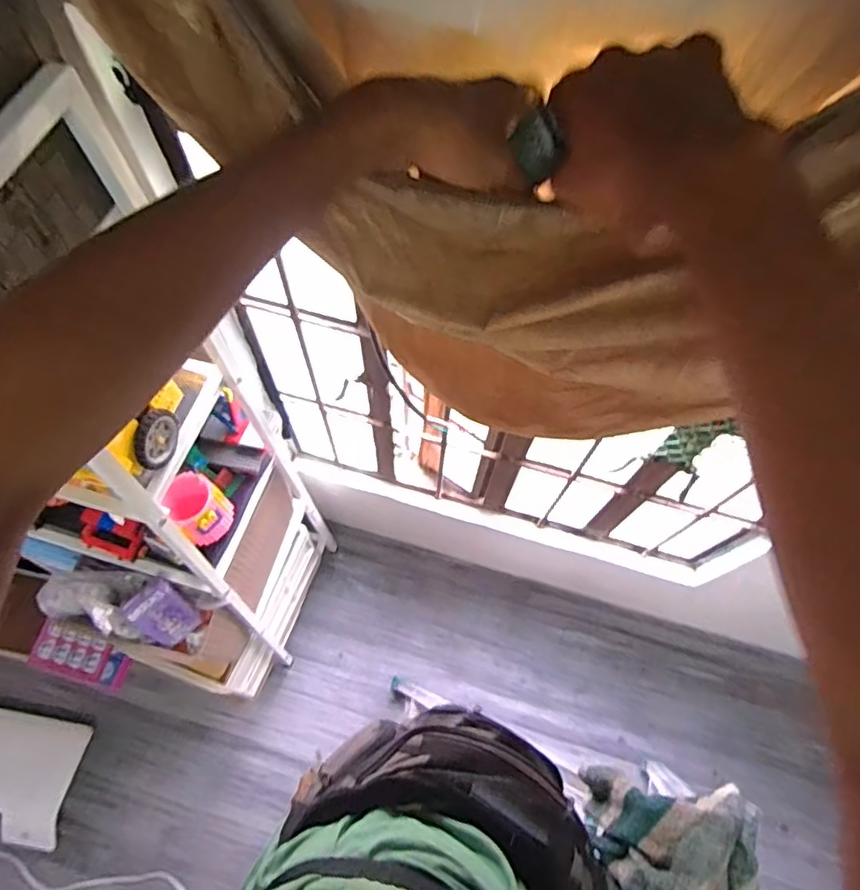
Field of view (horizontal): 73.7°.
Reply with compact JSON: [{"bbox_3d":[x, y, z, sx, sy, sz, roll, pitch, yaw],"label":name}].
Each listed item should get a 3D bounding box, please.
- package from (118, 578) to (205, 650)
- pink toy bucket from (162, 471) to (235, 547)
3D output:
[{"bbox_3d":[-0.484,0.311,1.042,0.095,0.120,0.035,-36,32,-5],"label":"package"},{"bbox_3d":[-0.406,0.110,1.007,0.097,0.124,0.089,1,64,-2],"label":"pink toy bucket"}]

